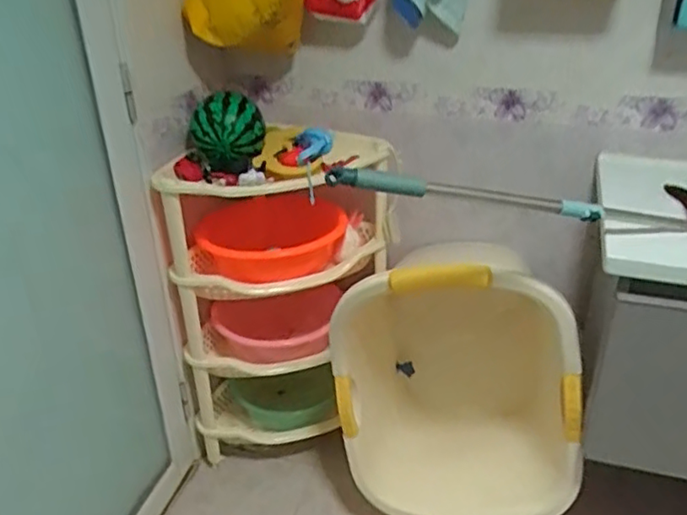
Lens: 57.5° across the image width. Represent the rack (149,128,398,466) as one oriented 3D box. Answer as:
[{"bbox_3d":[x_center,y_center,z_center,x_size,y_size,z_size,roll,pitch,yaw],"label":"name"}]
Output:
[{"bbox_3d":[-0.136,0.094,1.428,0.495,0.737,0.224,-12,28,-11],"label":"rack"}]

